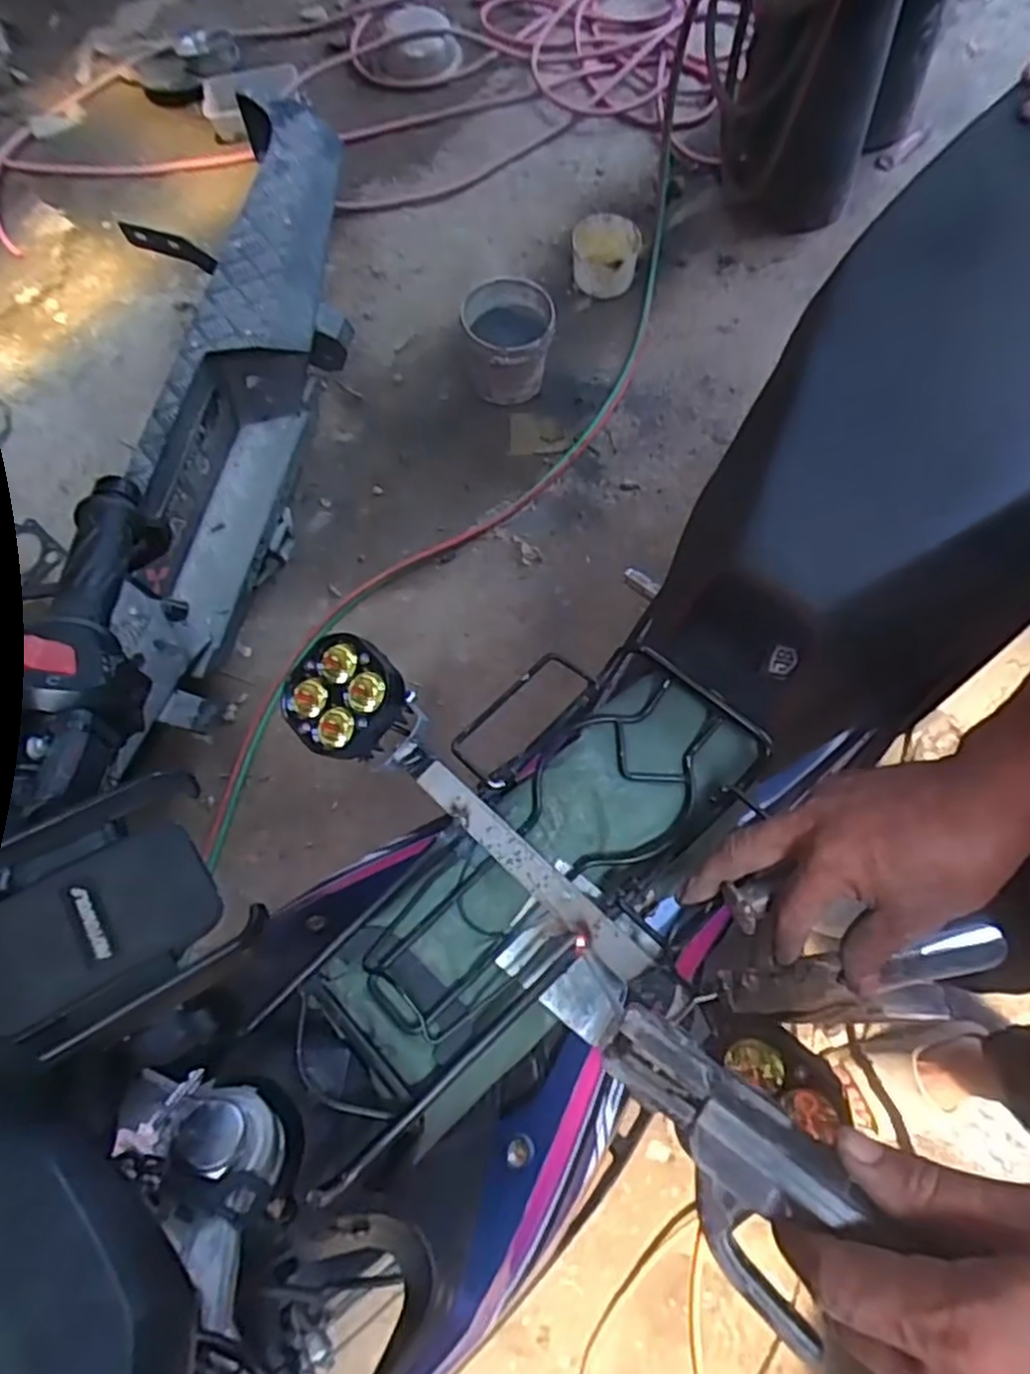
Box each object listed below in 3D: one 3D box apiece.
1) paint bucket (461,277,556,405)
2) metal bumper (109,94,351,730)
[{"bbox_3d":[-0.009,-0.759,1.628,0.199,0.213,0.181,-4,65,7],"label":"paint bucket"},{"bbox_3d":[-0.525,-0.563,1.434,0.227,0.377,1.274,11,86,8],"label":"metal bumper"}]

